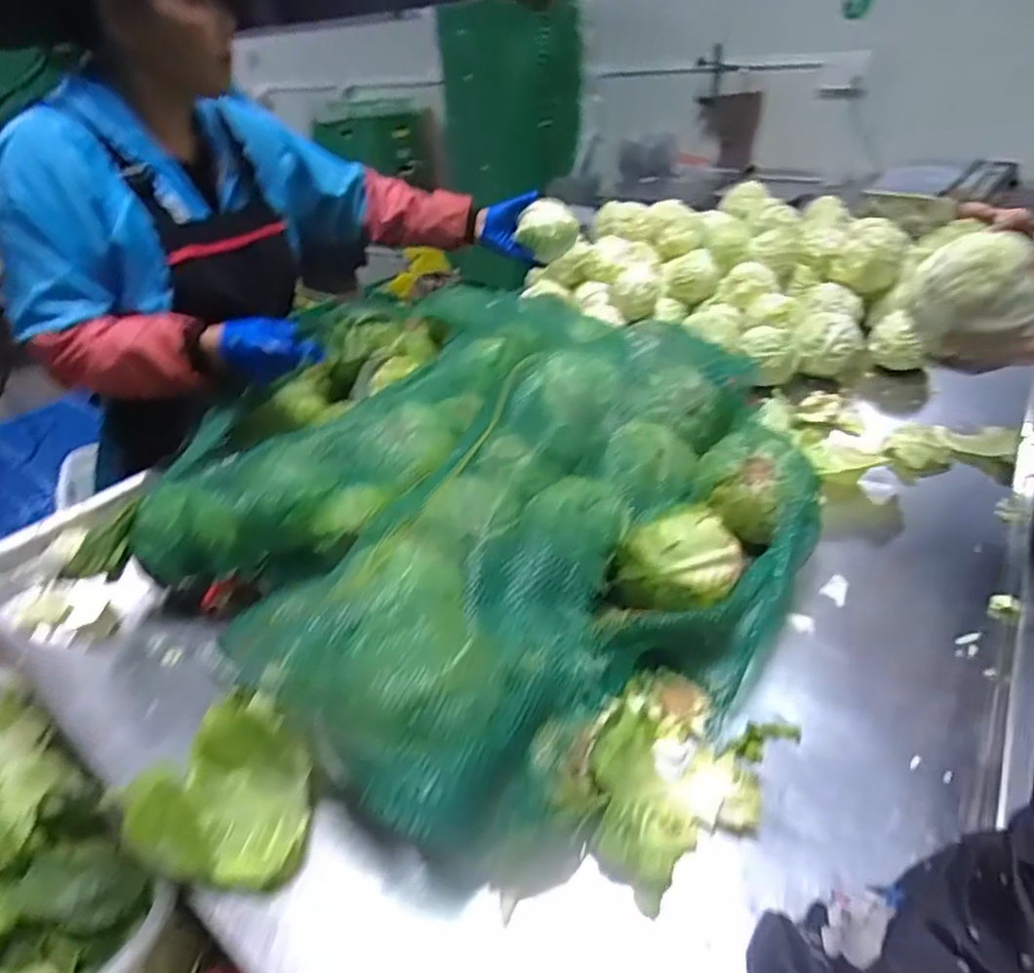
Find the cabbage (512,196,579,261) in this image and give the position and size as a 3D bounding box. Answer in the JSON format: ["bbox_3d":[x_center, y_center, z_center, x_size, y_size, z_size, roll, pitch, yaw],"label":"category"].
[{"bbox_3d":[0.063,-0.499,1.144,0.110,0.100,0.086,1,37,7],"label":"cabbage"}]

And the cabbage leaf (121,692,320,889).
[{"bbox_3d":[-0.258,0.265,0.508,0.152,0.074,0.123,-1,37,5],"label":"cabbage leaf"}]

